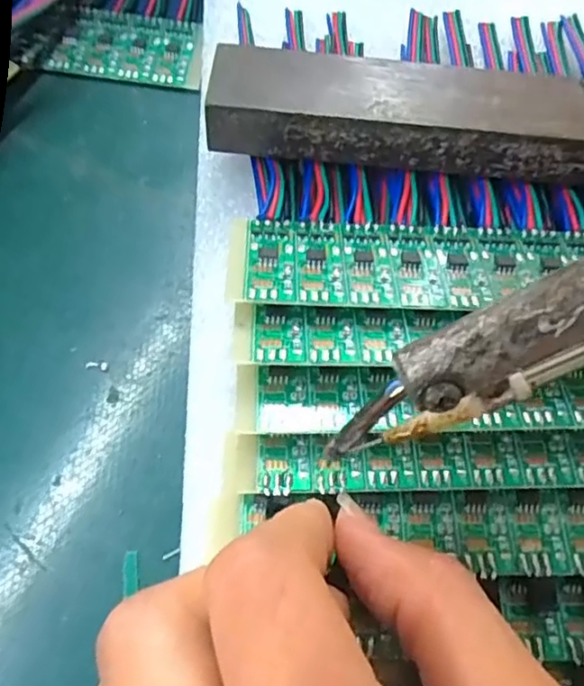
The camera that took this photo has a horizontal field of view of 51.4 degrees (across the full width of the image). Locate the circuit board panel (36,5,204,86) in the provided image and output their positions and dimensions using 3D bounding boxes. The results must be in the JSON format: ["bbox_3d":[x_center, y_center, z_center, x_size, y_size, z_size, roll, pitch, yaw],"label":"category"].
[{"bbox_3d":[-0.059,-0.107,0.218,0.054,0.004,0.032,8,65,-1],"label":"circuit board panel"}]

